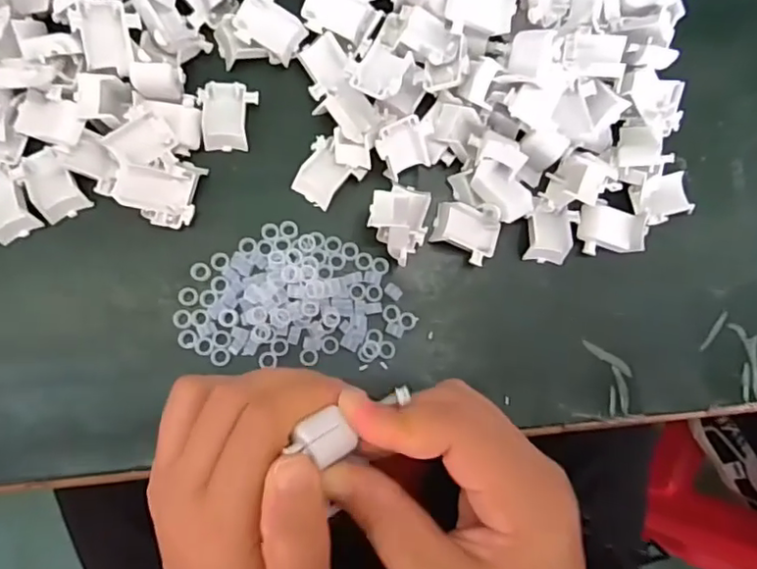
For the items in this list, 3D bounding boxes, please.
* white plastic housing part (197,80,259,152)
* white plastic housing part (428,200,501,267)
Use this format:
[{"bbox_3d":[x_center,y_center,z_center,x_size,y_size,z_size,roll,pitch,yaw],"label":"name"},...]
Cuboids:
[{"bbox_3d":[-0.075,-0.085,0.294,0.028,0.014,0.032,-1,85,-7],"label":"white plastic housing part"},{"bbox_3d":[0.046,-0.027,0.299,0.033,0.018,0.028,19,83,-5],"label":"white plastic housing part"}]

